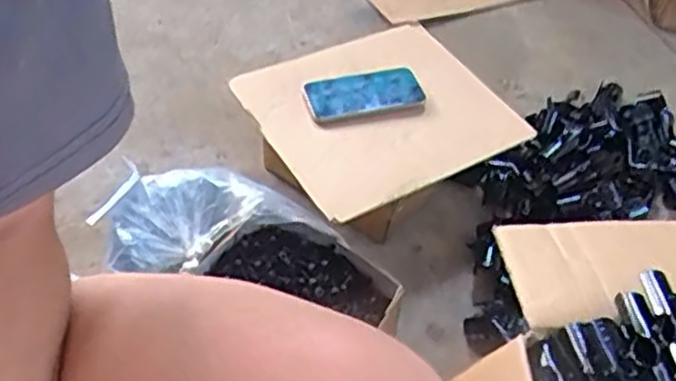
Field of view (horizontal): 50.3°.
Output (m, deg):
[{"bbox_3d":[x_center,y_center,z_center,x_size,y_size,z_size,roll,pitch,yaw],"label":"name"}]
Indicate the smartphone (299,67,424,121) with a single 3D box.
[{"bbox_3d":[0.035,-0.122,0.910,0.150,0.011,0.065,-12,63,-20],"label":"smartphone"}]

